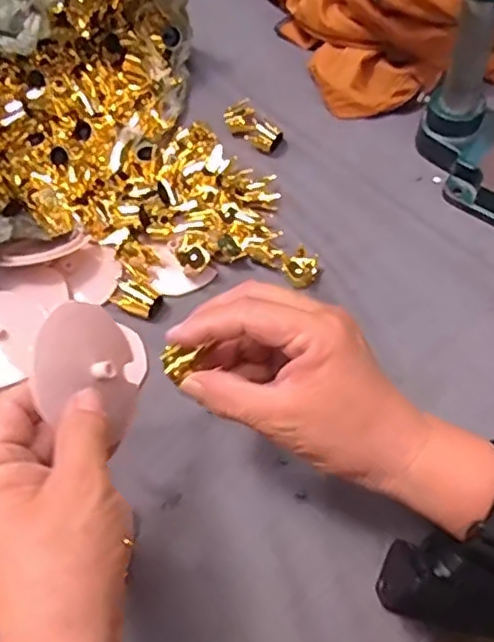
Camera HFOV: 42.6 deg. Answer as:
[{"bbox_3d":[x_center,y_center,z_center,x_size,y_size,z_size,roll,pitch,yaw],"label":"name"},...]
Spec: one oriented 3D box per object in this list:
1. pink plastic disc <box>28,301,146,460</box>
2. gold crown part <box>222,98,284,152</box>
[{"bbox_3d":[-0.078,0.022,0.334,0.012,0.069,0.077,-21,35,27],"label":"pink plastic disc"},{"bbox_3d":[0.006,-0.184,0.595,0.031,0.014,0.058,-40,65,-16],"label":"gold crown part"}]

